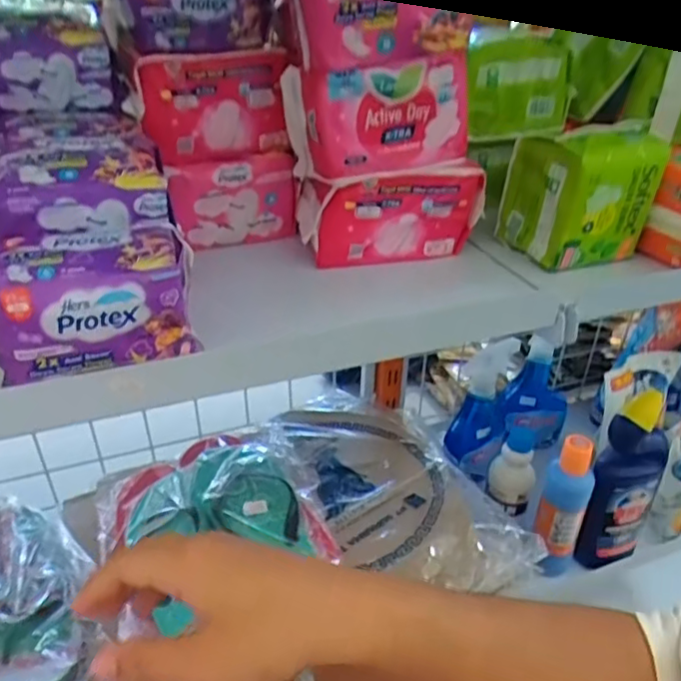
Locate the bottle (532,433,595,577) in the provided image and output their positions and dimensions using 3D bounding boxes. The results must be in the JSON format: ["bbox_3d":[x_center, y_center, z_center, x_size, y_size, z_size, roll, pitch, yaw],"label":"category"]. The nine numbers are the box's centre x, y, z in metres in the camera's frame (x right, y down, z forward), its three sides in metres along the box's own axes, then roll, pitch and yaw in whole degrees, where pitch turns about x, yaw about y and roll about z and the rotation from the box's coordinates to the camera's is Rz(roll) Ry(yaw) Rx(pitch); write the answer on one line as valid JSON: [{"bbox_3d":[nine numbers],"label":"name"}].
[{"bbox_3d":[0.249,0.185,0.675,0.048,0.179,0.040,16,36,22],"label":"bottle"}]

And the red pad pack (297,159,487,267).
[{"bbox_3d":[0.042,-0.118,0.532,0.151,0.083,0.069,-6,34,-11],"label":"red pad pack"}]

